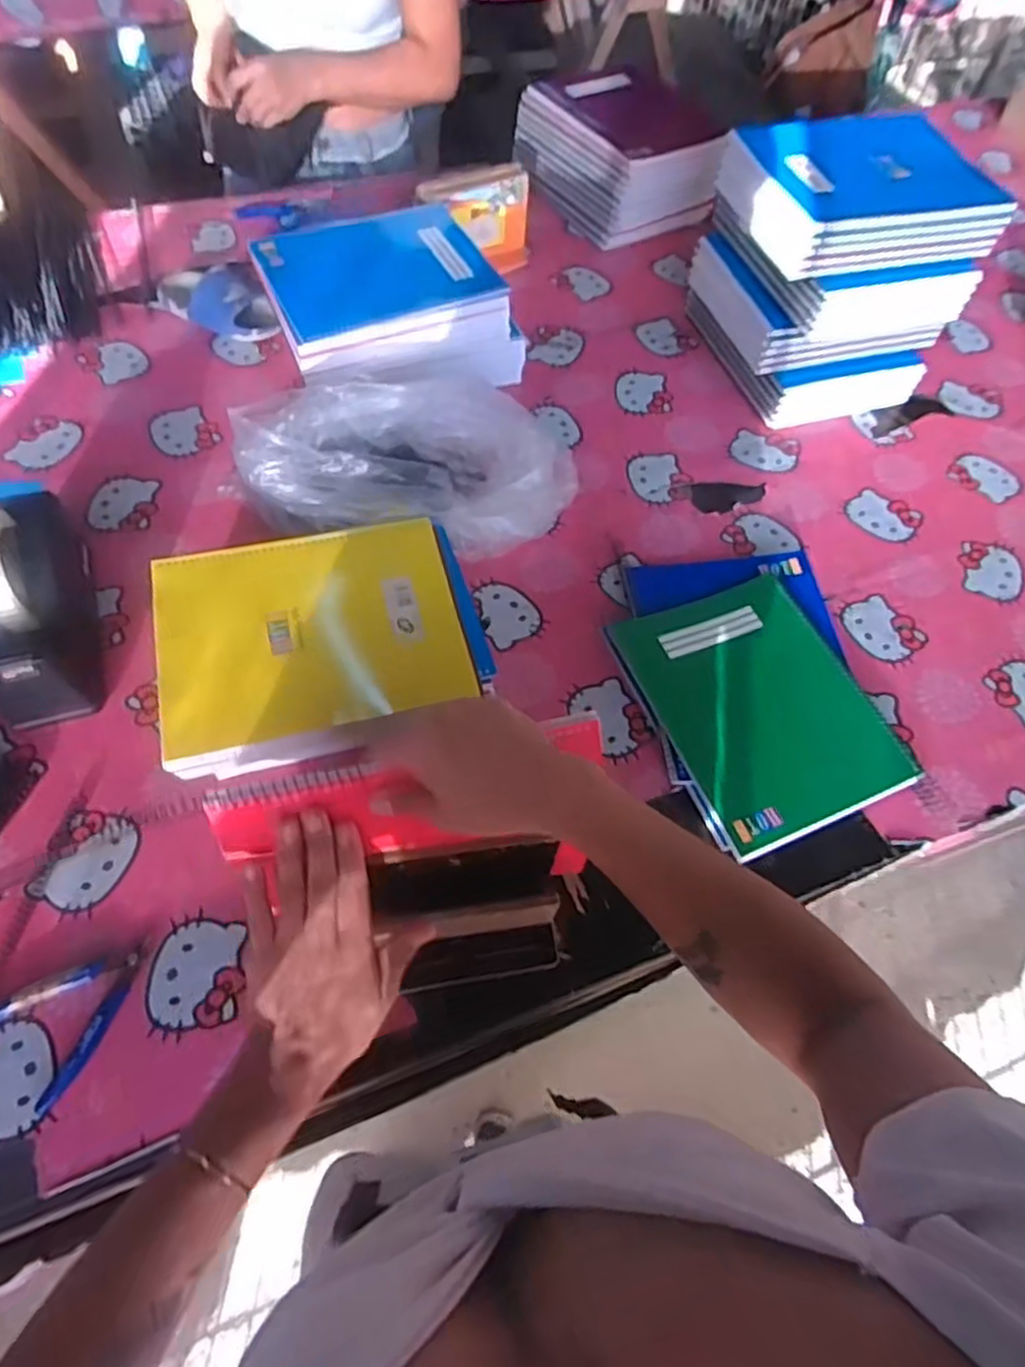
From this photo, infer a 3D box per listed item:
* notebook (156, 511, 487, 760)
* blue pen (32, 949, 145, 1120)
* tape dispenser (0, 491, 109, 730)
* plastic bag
[{"bbox_3d":[-0.173,-0.049,0.649,0.250,0.015,0.188,-12,66,-13],"label":"notebook"},{"bbox_3d":[-0.308,0.256,0.552,0.016,0.008,0.114,20,60,8],"label":"blue pen"},{"bbox_3d":[-0.432,-0.072,0.675,0.073,0.126,0.217,-13,61,-12],"label":"tape dispenser"},{"bbox_3d":[-0.103,-0.221,0.795,0.343,0.109,0.177,0,59,-4],"label":"plastic bag"}]

